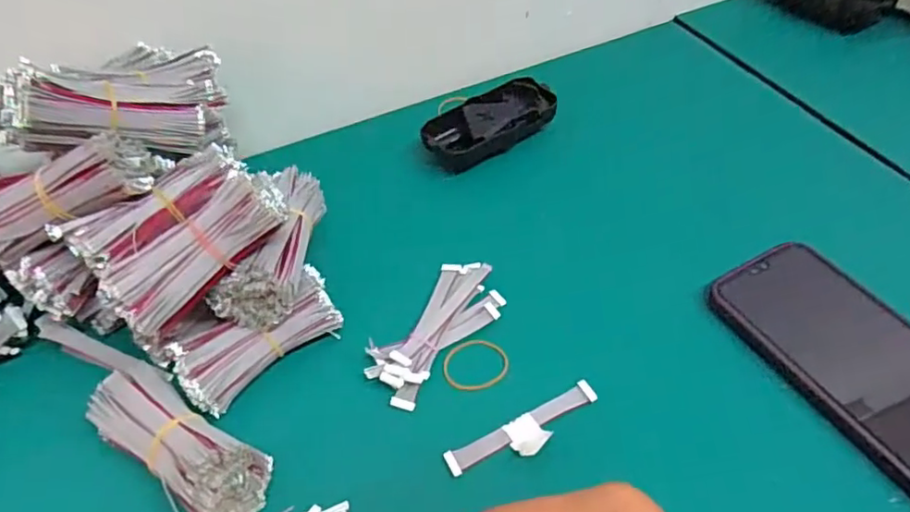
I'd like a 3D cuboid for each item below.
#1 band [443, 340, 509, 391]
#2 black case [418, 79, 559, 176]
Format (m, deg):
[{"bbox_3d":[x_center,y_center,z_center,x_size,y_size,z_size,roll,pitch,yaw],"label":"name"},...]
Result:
[{"bbox_3d":[0.013,0.063,0.355,0.038,0.004,0.031,-8,49,-1],"label":"band"},{"bbox_3d":[0.029,-0.108,0.484,0.107,0.022,0.049,-31,53,-19],"label":"black case"}]

